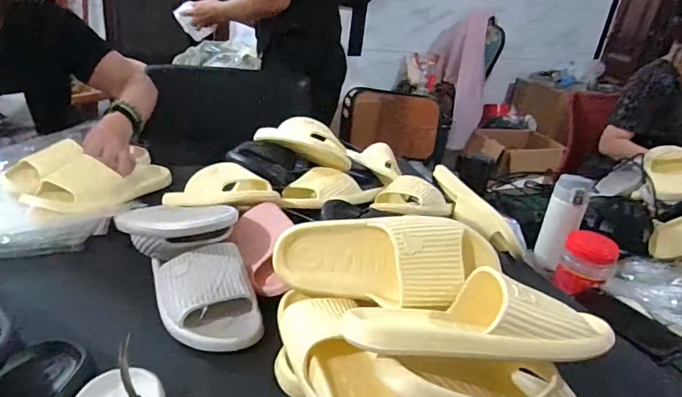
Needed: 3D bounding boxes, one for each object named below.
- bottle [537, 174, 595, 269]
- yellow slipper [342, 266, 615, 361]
[{"bbox_3d":[0.435,0.051,0.910,0.066,0.181,0.072,21,30,26],"label":"bottle"},{"bbox_3d":[0.134,0.108,0.441,0.257,0.067,0.112,7,27,0],"label":"yellow slipper"}]

